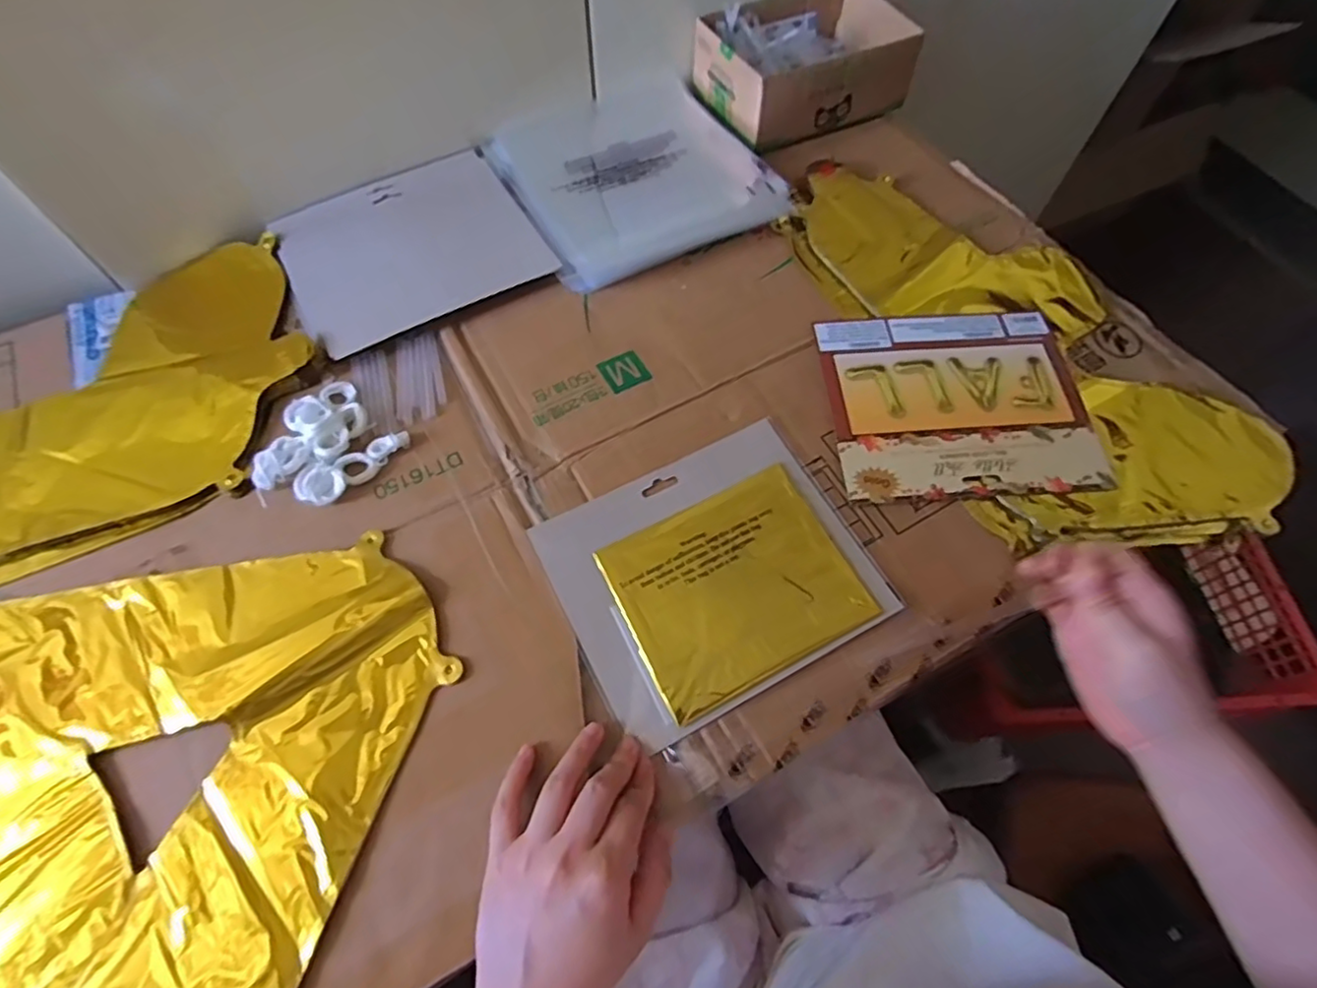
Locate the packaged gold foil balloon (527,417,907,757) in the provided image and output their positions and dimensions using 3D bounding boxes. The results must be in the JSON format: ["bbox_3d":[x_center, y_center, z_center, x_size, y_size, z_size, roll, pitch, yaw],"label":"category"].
[{"bbox_3d":[0.036,0.049,0.425,0.195,0.010,0.165,-25,67,-14],"label":"packaged gold foil balloon"}]

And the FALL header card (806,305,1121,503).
[{"bbox_3d":[0.224,-0.073,0.482,0.188,0.008,0.161,-2,63,-3],"label":"FALL header card"}]

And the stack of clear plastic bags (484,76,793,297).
[{"bbox_3d":[-0.027,-0.303,0.590,0.221,0.018,0.227,-24,67,-13],"label":"stack of clear plastic bags"}]

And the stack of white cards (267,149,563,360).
[{"bbox_3d":[-0.213,-0.215,0.543,0.196,0.011,0.173,-26,67,-14],"label":"stack of white cards"}]

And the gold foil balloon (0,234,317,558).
[{"bbox_3d":[-0.465,-0.055,0.466,0.392,0.026,0.223,-19,65,-11],"label":"gold foil balloon"}]

